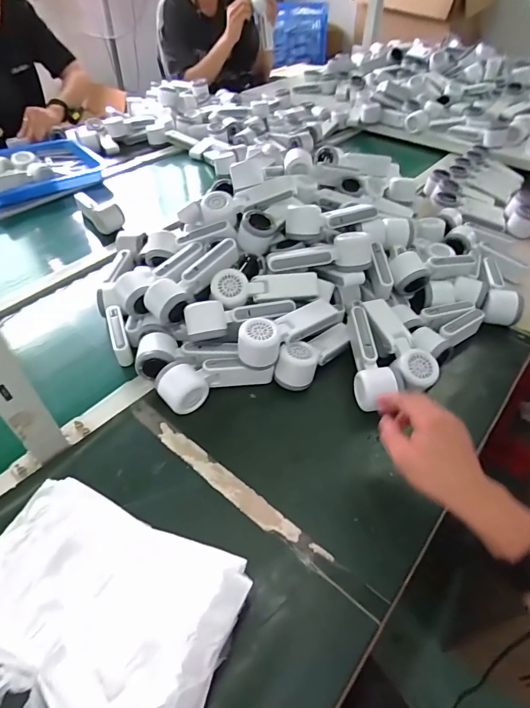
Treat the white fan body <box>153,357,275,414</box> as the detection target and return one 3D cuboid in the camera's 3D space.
[{"bbox_3d":[-0.071,0.030,0.594,0.165,0.057,0.073,-10,46,-27],"label":"white fan body"}]

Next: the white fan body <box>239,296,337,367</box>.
[{"bbox_3d":[0.037,-0.035,0.605,0.170,0.061,0.048,-29,53,-25],"label":"white fan body"}]

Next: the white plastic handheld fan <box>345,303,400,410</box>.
[{"bbox_3d":[0.154,0.001,0.612,0.053,0.050,0.181,-2,46,-2],"label":"white plastic handheld fan"}]

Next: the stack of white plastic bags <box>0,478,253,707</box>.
[{"bbox_3d":[-0.158,0.245,0.379,0.243,0.067,0.195,15,48,14],"label":"stack of white plastic bags"}]

